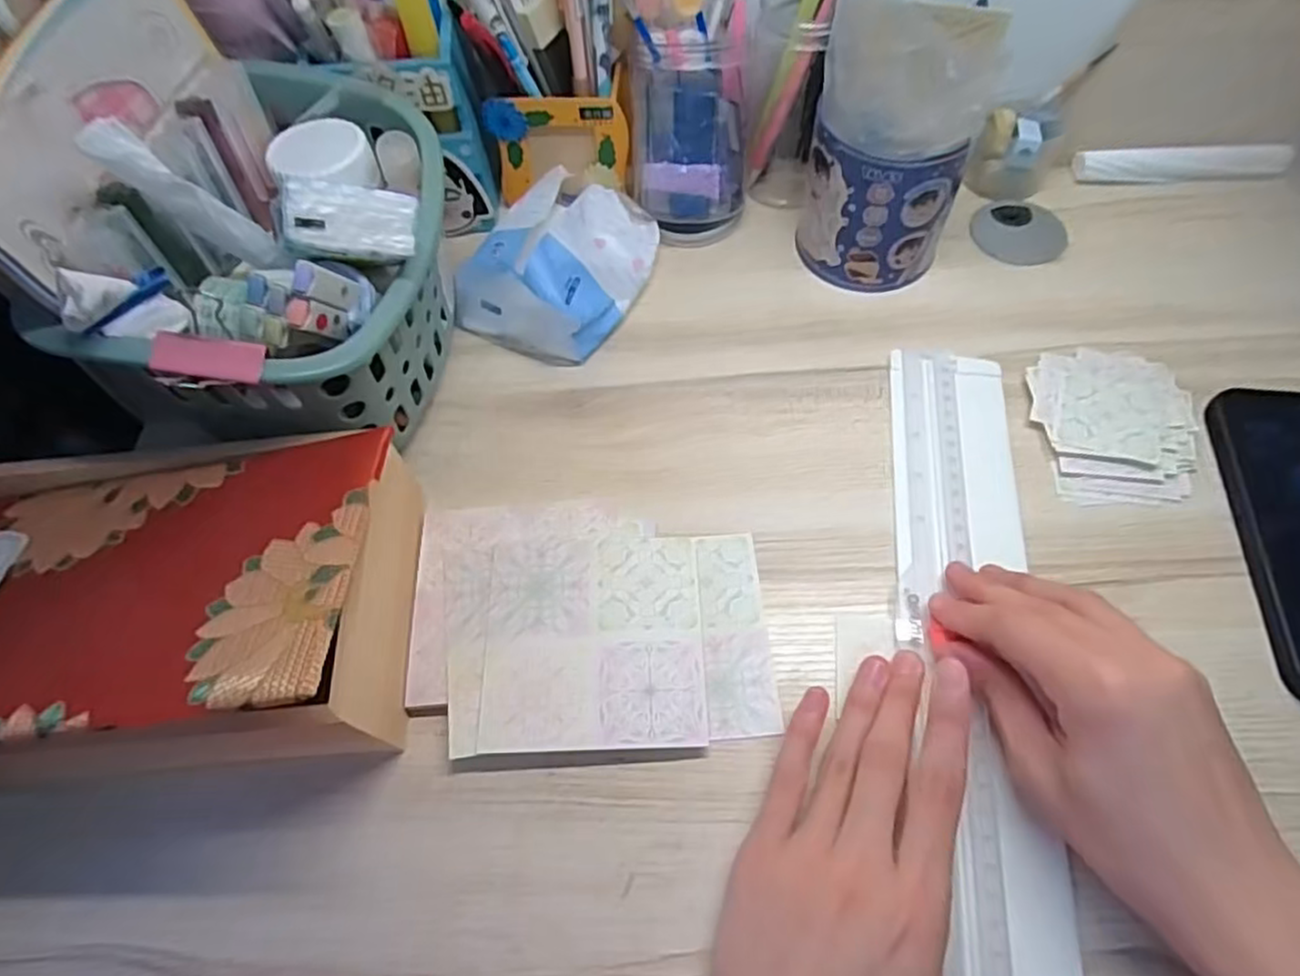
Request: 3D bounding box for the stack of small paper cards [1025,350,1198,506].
[{"bbox_3d":[0.247,-0.036,0.373,0.080,0.012,0.094,8,62,8],"label":"stack of small paper cards"}]

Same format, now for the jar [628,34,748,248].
[{"bbox_3d":[0.025,-0.213,0.437,0.071,0.103,0.067,-1,61,3],"label":"jar"}]

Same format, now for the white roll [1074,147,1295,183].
[{"bbox_3d":[0.358,-0.218,0.470,0.137,0.018,0.017,-1,61,3],"label":"white roll"}]

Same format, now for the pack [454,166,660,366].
[{"bbox_3d":[-0.052,-0.138,0.427,0.088,0.050,0.118,28,66,17],"label":"pack"}]

